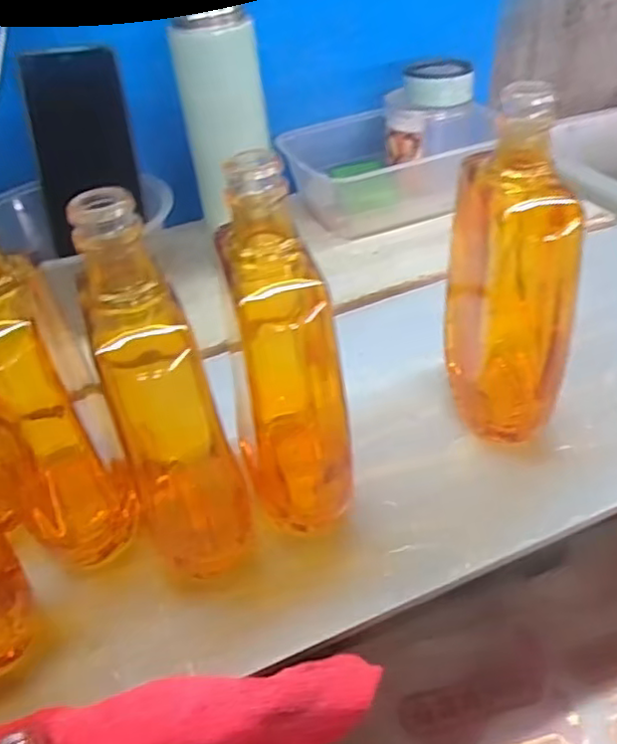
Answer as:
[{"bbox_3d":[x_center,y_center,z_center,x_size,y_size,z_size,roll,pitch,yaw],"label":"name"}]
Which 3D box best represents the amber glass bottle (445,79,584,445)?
[{"bbox_3d":[0.114,-0.053,0.363,0.061,0.175,0.085,1,41,5],"label":"amber glass bottle"}]

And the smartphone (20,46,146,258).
[{"bbox_3d":[-0.174,-0.173,0.514,0.073,0.146,0.007,-11,16,-21],"label":"smartphone"}]

